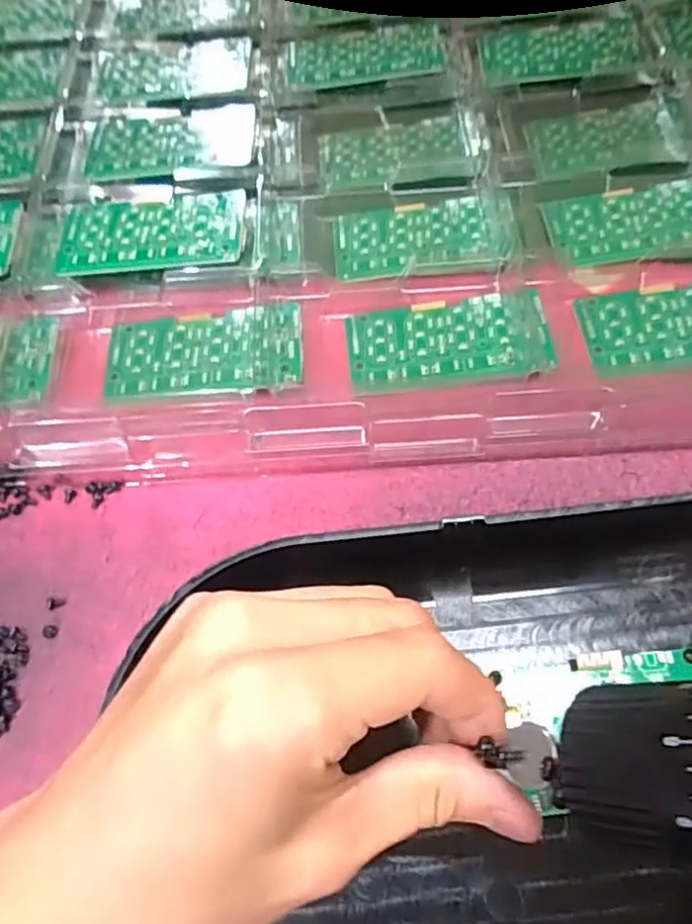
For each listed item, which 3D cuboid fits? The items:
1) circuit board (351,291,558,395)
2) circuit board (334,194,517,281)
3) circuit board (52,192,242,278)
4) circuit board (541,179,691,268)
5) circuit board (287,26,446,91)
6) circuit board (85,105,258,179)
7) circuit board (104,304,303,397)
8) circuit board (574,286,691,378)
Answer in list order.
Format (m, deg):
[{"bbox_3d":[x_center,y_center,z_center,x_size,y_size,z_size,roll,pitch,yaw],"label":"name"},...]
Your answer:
[{"bbox_3d":[0.048,-0.058,0.305,0.092,0.008,0.047,-5,65,0],"label":"circuit board"},{"bbox_3d":[0.041,-0.117,0.337,0.092,0.004,0.048,-3,65,5],"label":"circuit board"},{"bbox_3d":[-0.099,-0.117,0.329,0.093,0.010,0.049,-3,65,1],"label":"circuit board"},{"bbox_3d":[0.158,-0.127,0.339,0.097,0.009,0.046,-6,65,-1],"label":"circuit board"},{"bbox_3d":[0.012,-0.248,0.394,0.091,0.010,0.049,-3,65,1],"label":"circuit board"},{"bbox_3d":[-0.098,-0.181,0.364,0.093,0.005,0.057,-5,65,0],"label":"circuit board"},{"bbox_3d":[-0.068,-0.054,0.307,0.093,0.005,0.045,0,65,2],"label":"circuit board"},{"bbox_3d":[0.158,-0.065,0.304,0.087,0.008,0.049,-3,65,0],"label":"circuit board"}]

